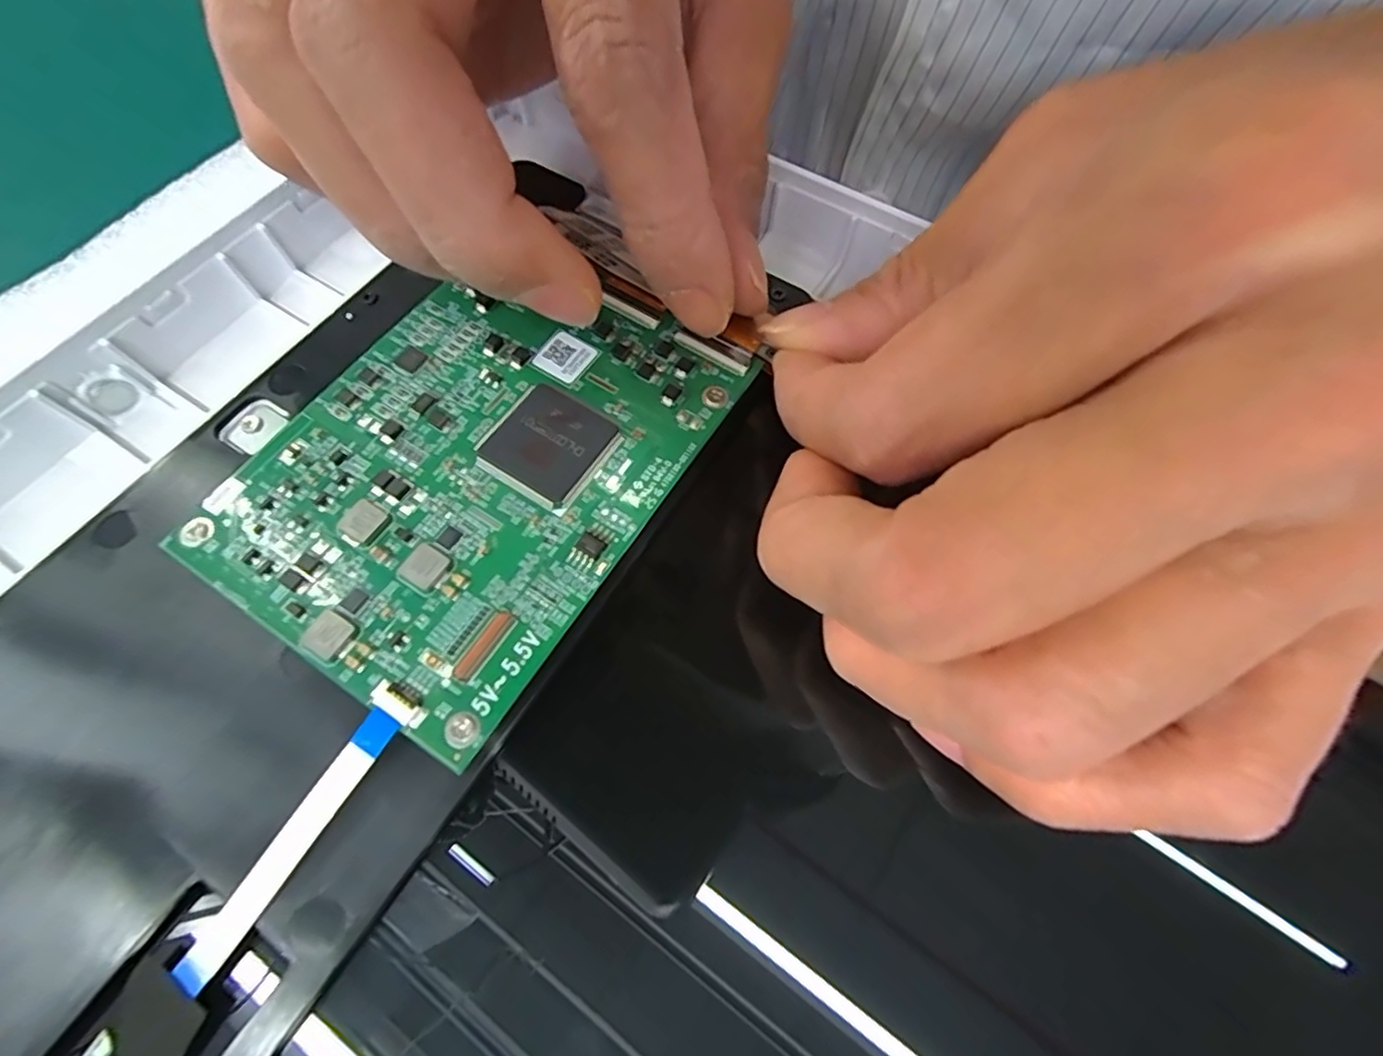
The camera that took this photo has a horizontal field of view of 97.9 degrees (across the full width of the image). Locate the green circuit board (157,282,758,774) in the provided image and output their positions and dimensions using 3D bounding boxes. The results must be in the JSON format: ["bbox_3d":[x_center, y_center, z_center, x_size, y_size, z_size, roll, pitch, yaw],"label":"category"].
[{"bbox_3d":[-0.040,-0.015,0.114,0.068,0.004,0.089,31,71,11],"label":"green circuit board"}]

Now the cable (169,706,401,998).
[{"bbox_3d":[-0.060,0.047,0.090,0.006,0.004,0.042,31,71,11],"label":"cable"}]

